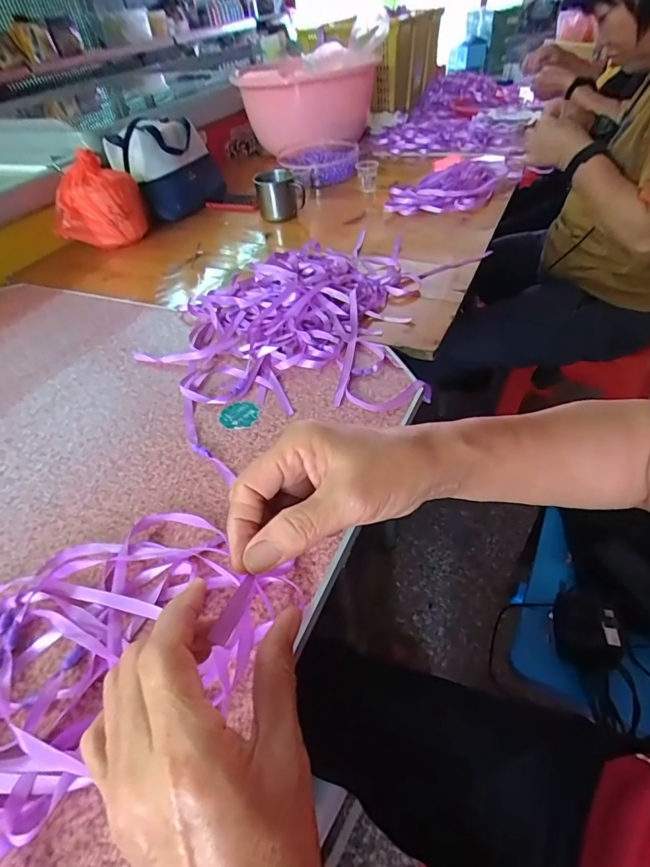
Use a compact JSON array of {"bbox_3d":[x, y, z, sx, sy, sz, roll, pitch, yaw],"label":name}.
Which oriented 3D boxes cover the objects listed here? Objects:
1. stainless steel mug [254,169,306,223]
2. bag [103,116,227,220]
[{"bbox_3d":[-0.095,-0.507,0.963,0.099,0.094,0.091,-9,45,-1],"label":"stainless steel mug"},{"bbox_3d":[-0.353,-0.616,1.037,0.158,0.173,0.236,24,53,28],"label":"bag"}]

